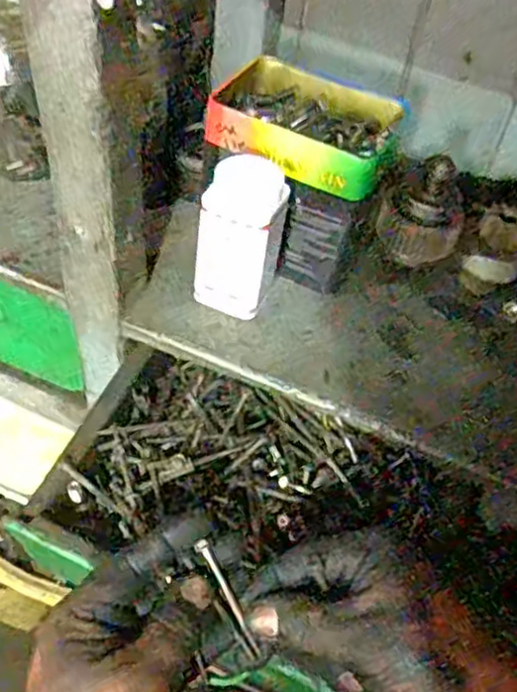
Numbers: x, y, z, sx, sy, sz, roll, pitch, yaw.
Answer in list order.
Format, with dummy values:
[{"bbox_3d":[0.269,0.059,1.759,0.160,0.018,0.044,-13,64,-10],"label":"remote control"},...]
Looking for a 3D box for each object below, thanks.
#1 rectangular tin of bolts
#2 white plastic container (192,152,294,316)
[{"bbox_3d":[0.035,-0.161,0.493,0.122,0.031,0.108,20,52,10],"label":"rectangular tin of bolts"},{"bbox_3d":[-0.012,-0.076,0.478,0.050,0.105,0.051,17,51,7],"label":"white plastic container"}]

